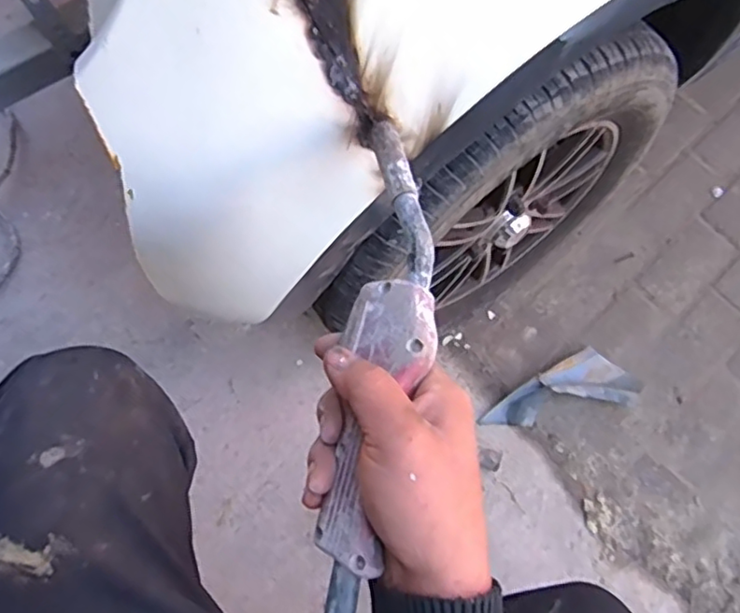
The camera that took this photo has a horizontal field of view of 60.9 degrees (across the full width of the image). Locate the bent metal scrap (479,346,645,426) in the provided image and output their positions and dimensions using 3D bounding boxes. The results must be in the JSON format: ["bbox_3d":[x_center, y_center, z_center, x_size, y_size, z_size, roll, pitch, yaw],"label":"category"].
[{"bbox_3d":[0.303,0.145,0.993,0.243,0.025,0.102,-25,72,-12],"label":"bent metal scrap"}]

